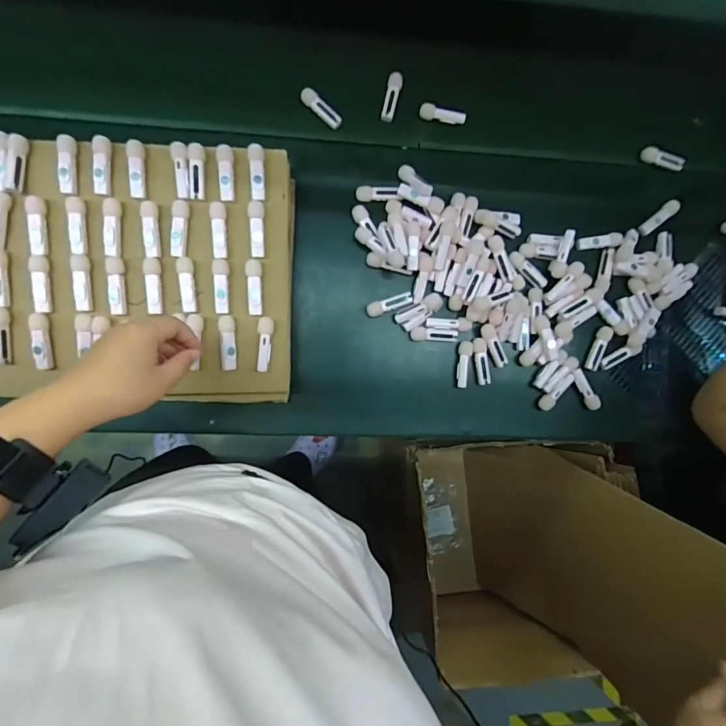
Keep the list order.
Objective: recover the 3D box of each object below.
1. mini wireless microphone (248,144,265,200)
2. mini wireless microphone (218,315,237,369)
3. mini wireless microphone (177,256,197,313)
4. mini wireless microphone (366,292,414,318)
[{"bbox_3d":[-0.126,-0.227,0.529,0.018,0.009,0.064,-3,91,-6],"label":"mini wireless microphone"},{"bbox_3d":[-0.163,-0.024,0.533,0.018,0.012,0.065,-2,91,-6],"label":"mini wireless microphone"},{"bbox_3d":[-0.208,-0.093,0.526,0.018,0.014,0.064,-3,91,-6],"label":"mini wireless microphone"},{"bbox_3d":[0.037,-0.082,0.616,0.066,0.013,0.021,-22,89,-7],"label":"mini wireless microphone"}]

